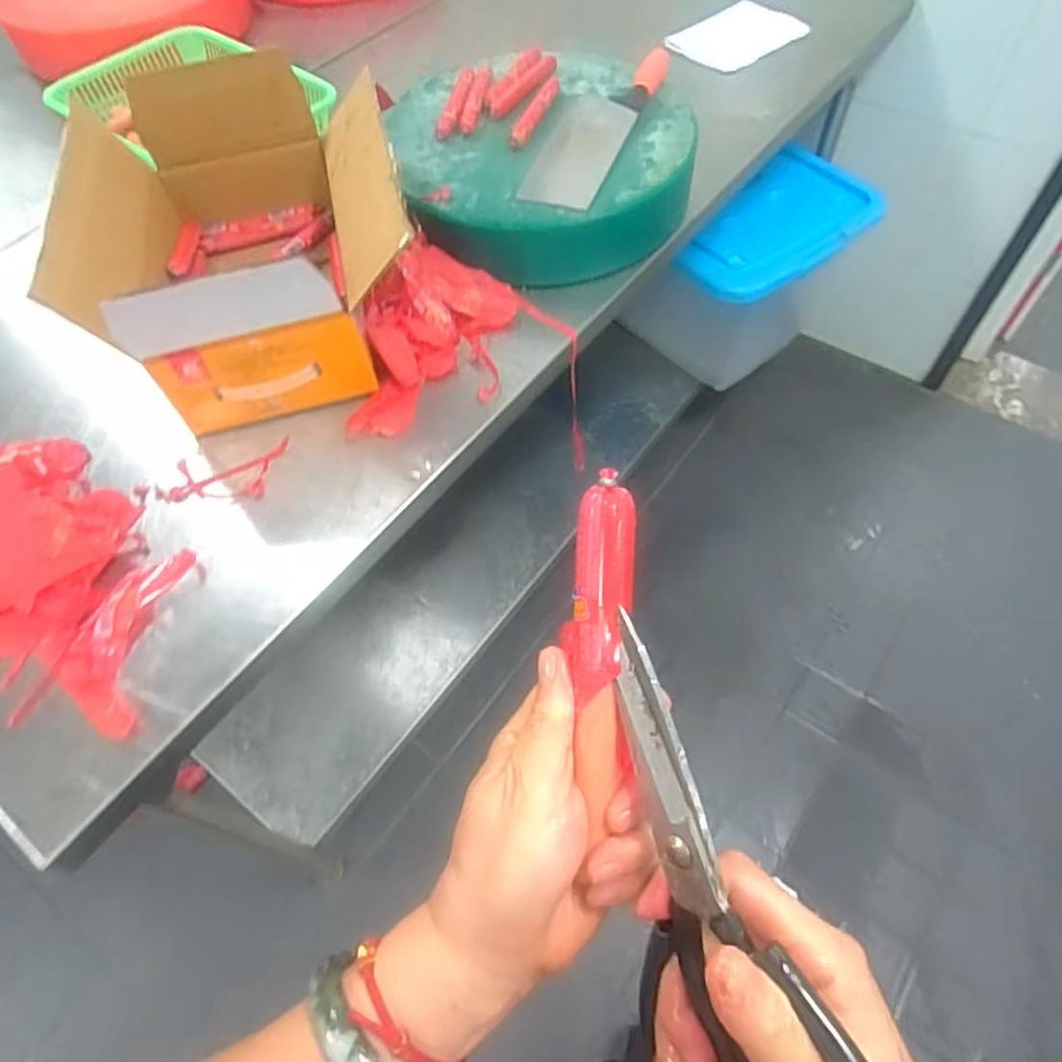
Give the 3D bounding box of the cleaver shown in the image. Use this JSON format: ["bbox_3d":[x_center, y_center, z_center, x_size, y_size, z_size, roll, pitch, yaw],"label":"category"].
[{"bbox_3d":[0.077,-0.500,0.862,0.102,0.046,0.271,20,61,14],"label":"cleaver"}]

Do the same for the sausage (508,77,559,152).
[{"bbox_3d":[0.003,-0.538,0.891,0.025,0.017,0.142,19,60,14],"label":"sausage"}]

